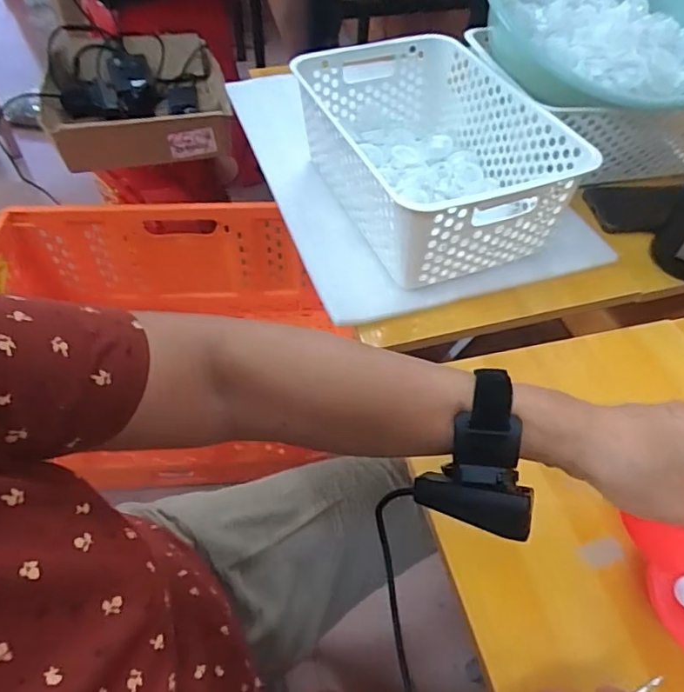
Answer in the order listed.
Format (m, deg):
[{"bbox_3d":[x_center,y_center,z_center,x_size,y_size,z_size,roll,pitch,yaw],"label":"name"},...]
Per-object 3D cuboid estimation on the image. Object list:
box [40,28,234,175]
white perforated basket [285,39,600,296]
[{"bbox_3d":[-0.362,-0.451,0.985,0.296,0.103,0.321,-14,52,-12],"label":"box"},{"bbox_3d":[0.089,-0.204,0.606,0.209,0.129,0.310,-19,53,-16],"label":"white perforated basket"}]

